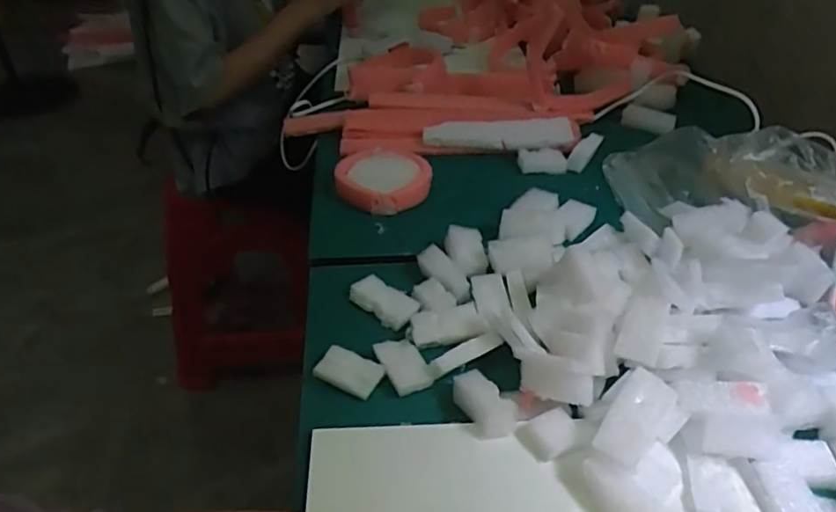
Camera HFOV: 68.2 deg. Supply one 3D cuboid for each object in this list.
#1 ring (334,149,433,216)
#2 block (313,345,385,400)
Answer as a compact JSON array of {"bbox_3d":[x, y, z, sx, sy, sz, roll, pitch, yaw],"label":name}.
[{"bbox_3d":[-0.036,-0.088,0.671,0.097,0.030,0.106,1,39,-1],"label":"ring"},{"bbox_3d":[-0.053,0.087,0.473,0.045,0.013,0.028,15,41,17],"label":"block"}]

